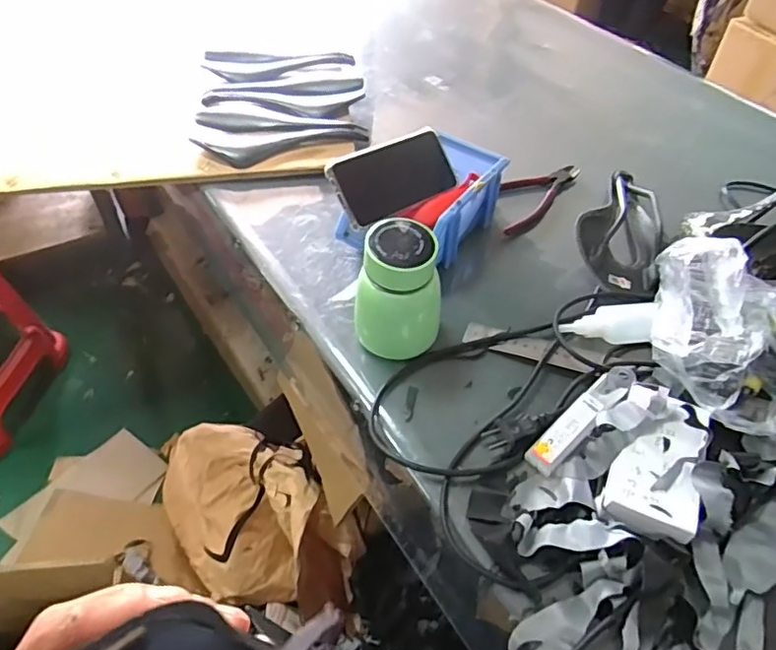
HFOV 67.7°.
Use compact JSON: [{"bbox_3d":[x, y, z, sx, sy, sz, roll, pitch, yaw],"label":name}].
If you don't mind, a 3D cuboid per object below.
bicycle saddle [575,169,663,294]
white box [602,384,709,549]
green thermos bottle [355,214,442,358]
[{"bbox_3d":[0.267,-0.122,0.656,0.092,0.043,0.213,17,51,13],"label":"bicycle saddle"},{"bbox_3d":[0.214,0.104,0.459,0.062,0.024,0.121,17,51,13],"label":"white box"},{"bbox_3d":[0.011,-0.029,0.530,0.074,0.120,0.064,15,51,11],"label":"green thermos bottle"}]

